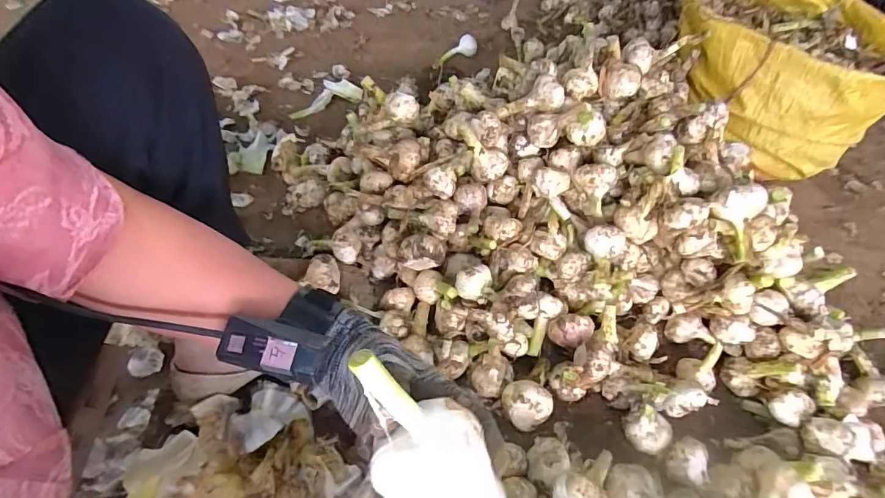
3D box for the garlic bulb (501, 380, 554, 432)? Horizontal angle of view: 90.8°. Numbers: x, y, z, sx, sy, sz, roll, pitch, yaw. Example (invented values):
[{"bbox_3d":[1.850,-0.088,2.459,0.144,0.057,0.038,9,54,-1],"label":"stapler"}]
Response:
[{"bbox_3d":[0.104,0.194,0.547,0.058,0.040,0.047,29,57,17],"label":"garlic bulb"}]

